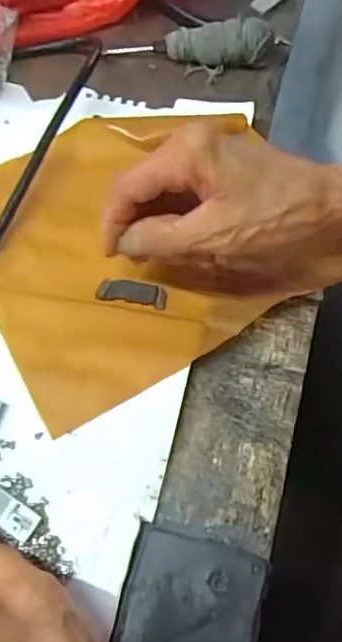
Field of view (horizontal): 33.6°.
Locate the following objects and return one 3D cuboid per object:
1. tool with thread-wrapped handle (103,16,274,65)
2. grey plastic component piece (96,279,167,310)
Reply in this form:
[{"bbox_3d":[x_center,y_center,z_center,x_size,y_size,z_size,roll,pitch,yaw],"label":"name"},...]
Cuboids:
[{"bbox_3d":[0.013,-0.190,0.392,0.113,0.028,0.023,1,64,-1],"label":"tool with thread-wrapped handle"},{"bbox_3d":[-0.022,-0.016,0.319,0.039,0.004,0.016,11,64,5],"label":"grey plastic component piece"}]

